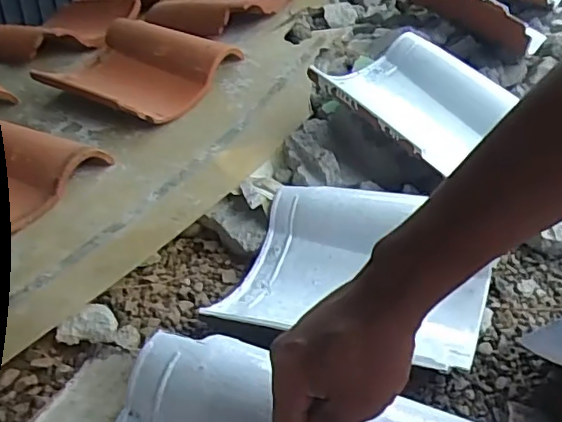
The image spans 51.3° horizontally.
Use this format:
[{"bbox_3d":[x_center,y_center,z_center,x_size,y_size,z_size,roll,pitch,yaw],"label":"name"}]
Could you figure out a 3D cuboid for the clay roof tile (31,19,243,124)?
[{"bbox_3d":[-0.295,-0.310,1.255,0.330,0.064,0.311,22,53,24],"label":"clay roof tile"}]

